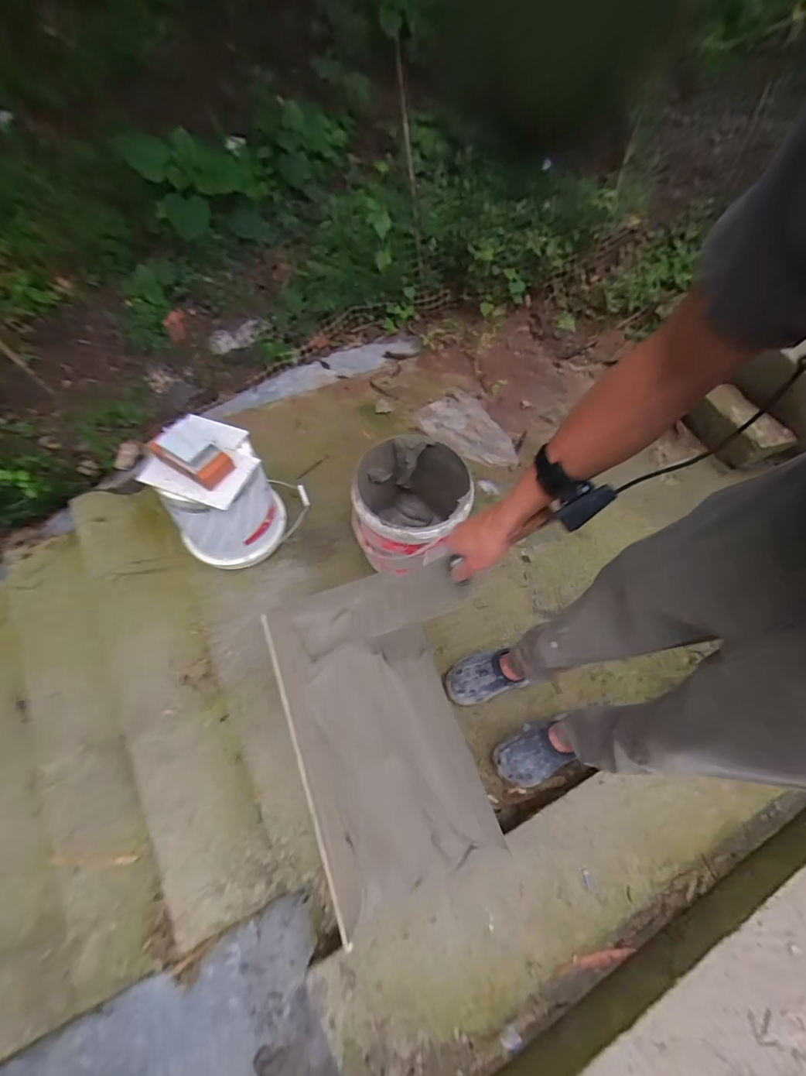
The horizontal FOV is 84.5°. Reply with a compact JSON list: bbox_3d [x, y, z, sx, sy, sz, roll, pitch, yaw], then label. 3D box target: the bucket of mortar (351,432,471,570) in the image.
[{"bbox_3d":[0.006,-0.068,1.295,0.279,0.366,0.306,2,61,-3],"label":"bucket of mortar"}]

